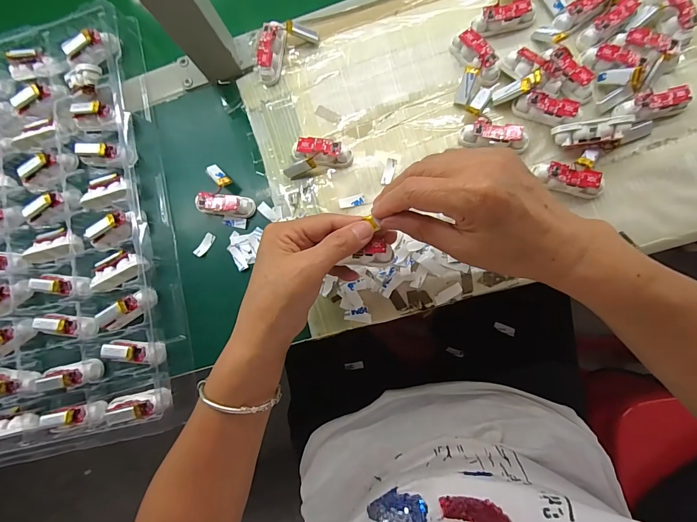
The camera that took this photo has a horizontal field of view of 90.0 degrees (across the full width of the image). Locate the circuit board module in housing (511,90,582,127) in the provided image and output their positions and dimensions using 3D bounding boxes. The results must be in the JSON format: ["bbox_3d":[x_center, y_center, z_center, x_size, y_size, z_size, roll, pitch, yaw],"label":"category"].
[{"bbox_3d":[0.186,-0.143,0.329,0.058,0.021,0.018,23,87,20],"label":"circuit board module in housing"}]

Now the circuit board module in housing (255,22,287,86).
[{"bbox_3d":[-0.082,-0.218,0.366,0.021,0.023,0.056,8,83,9],"label":"circuit board module in housing"}]

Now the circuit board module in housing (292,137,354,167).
[{"bbox_3d":[-0.027,-0.110,0.352,0.061,0.019,0.021,12,84,9],"label":"circuit board module in housing"}]

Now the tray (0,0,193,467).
[{"bbox_3d":[-0.423,-0.014,0.384,0.454,0.040,0.455,-13,81,6],"label":"tray"}]

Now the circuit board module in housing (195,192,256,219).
[{"bbox_3d":[-0.129,-0.058,0.361,0.060,0.017,0.020,6,83,8],"label":"circuit board module in housing"}]

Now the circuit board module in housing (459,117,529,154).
[{"bbox_3d":[0.140,-0.120,0.329,0.063,0.018,0.020,13,84,9],"label":"circuit board module in housing"}]

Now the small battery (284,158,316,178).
[{"bbox_3d":[-0.049,-0.095,0.353,0.034,0.005,0.012,-16,122,24],"label":"small battery"}]

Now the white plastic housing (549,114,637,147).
[{"bbox_3d":[0.219,-0.116,0.315,0.059,0.017,0.020,-3,84,20],"label":"white plastic housing"}]

